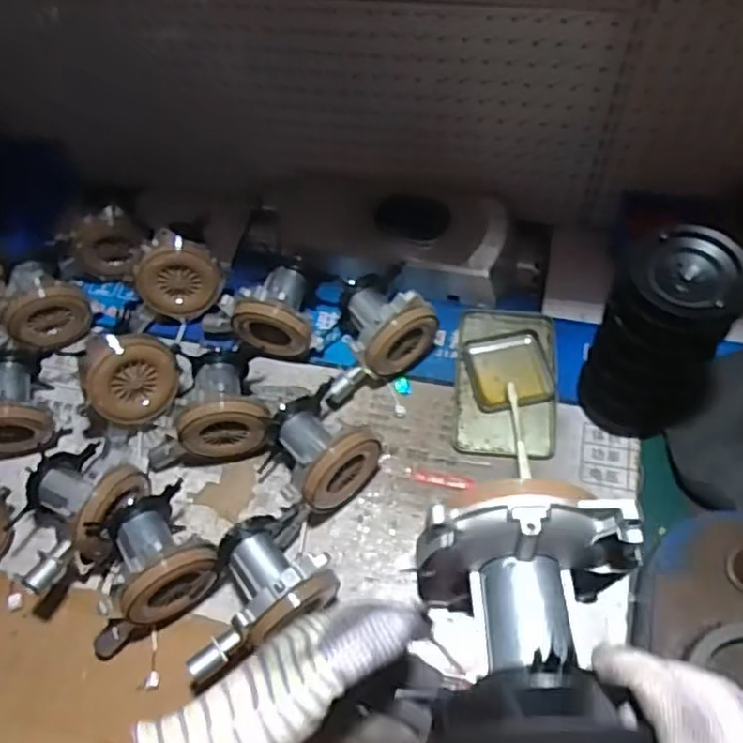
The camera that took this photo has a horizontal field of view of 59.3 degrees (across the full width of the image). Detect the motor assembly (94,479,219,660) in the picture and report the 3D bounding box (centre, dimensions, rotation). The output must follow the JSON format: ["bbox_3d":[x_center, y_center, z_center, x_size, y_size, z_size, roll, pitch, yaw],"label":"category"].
[{"bbox_3d":[-0.236,0.192,0.654,0.144,0.122,0.113,-30,61,-14],"label":"motor assembly"}]

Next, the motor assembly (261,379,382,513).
[{"bbox_3d":[-0.057,0.079,0.698,0.108,0.124,0.108,36,67,22],"label":"motor assembly"}]

